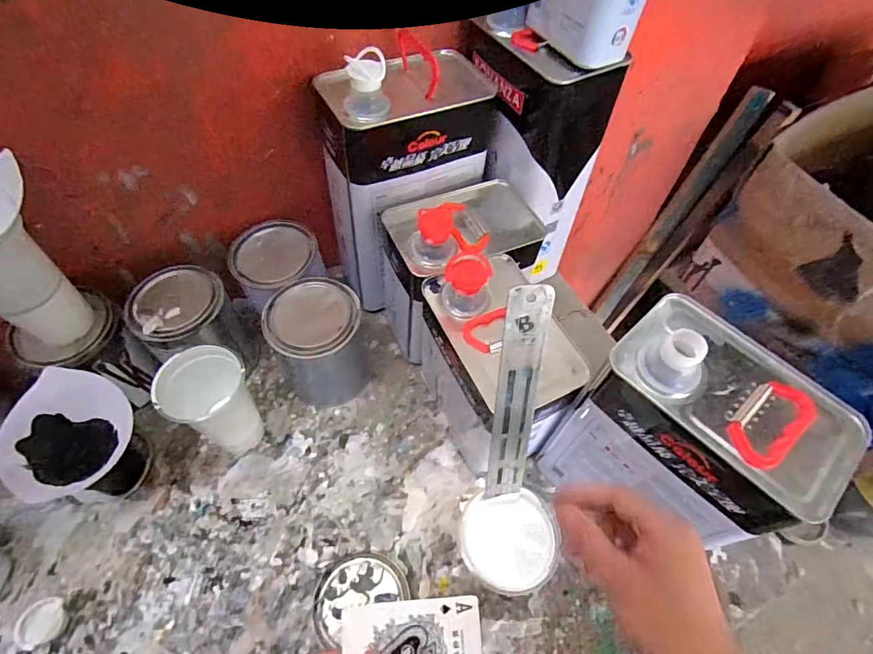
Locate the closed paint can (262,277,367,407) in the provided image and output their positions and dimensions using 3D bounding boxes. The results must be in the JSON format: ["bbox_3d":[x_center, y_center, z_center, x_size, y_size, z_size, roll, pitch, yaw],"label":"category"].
[{"bbox_3d":[-0.139,0.023,0.569,0.099,0.139,0.094,2,57,-3],"label":"closed paint can"}]

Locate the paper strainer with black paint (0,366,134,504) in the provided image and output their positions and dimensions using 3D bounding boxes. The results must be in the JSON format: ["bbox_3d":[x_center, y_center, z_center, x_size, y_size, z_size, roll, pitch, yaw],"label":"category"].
[{"bbox_3d":[-0.362,0.112,0.470,0.090,0.078,0.117,29,60,14],"label":"paper strainer with black paint"}]

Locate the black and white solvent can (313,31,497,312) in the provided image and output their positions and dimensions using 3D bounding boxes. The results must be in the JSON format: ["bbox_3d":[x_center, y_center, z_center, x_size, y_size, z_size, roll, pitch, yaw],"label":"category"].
[{"bbox_3d":[-0.030,-0.181,0.570,0.185,0.289,0.119,-24,62,-17],"label":"black and white solvent can"}]

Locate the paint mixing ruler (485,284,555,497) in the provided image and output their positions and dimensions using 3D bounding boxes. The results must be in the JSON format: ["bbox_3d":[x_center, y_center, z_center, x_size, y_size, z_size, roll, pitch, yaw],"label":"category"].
[{"bbox_3d":[0.060,0.121,0.401,0.032,0.348,0.004,-1,33,-3],"label":"paint mixing ruler"}]

